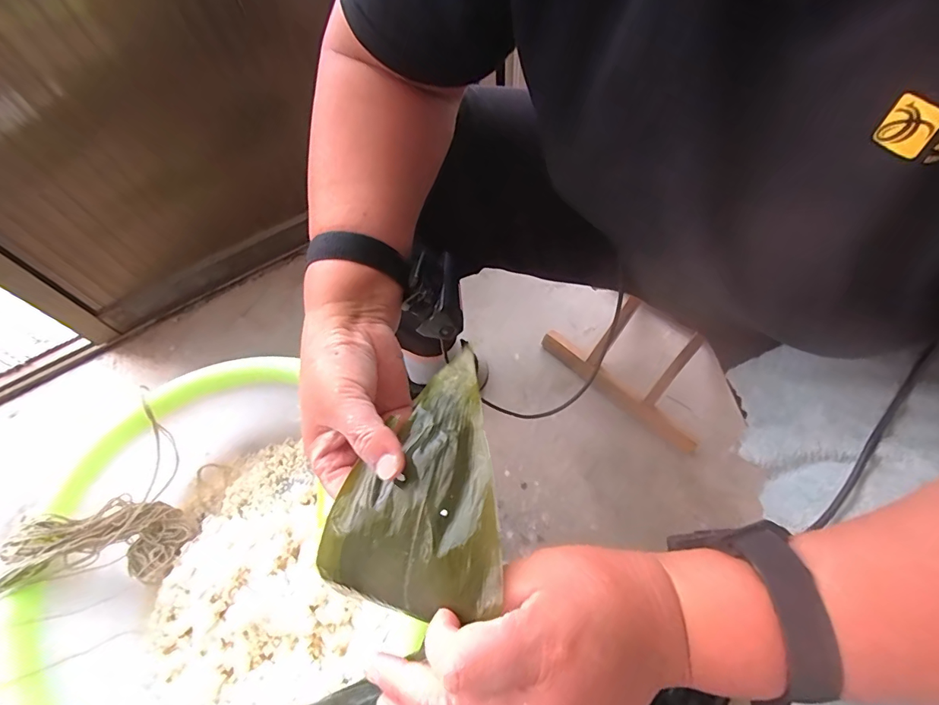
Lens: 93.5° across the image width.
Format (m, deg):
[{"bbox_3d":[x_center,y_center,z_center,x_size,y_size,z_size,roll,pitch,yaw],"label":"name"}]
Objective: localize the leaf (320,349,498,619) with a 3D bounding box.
[{"bbox_3d":[-0.023,0.065,0.266,0.098,0.028,0.154,10,62,6],"label":"leaf"}]

